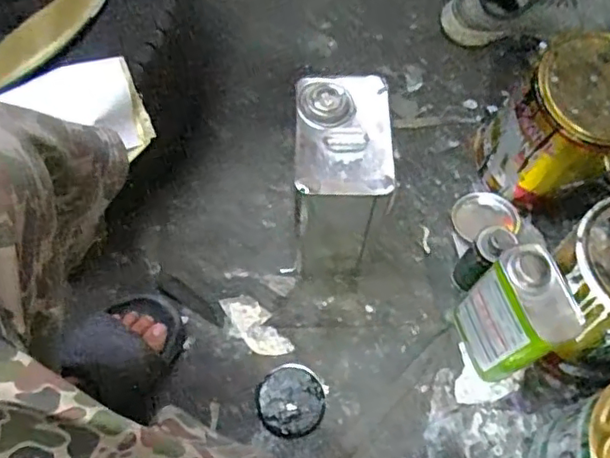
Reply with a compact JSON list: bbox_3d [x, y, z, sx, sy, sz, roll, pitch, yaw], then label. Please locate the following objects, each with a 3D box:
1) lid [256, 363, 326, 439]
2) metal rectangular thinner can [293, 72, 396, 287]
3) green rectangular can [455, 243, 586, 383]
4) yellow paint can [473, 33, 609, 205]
[{"bbox_3d":[-0.017,0.215,0.748,0.082,0.014,0.085,1,63,-2],"label":"lid"},{"bbox_3d":[0.039,-0.053,0.753,0.102,0.250,0.153,1,63,-2],"label":"metal rectangular thinner can"},{"bbox_3d":[0.248,0.104,0.711,0.071,0.179,0.111,-12,64,-9],"label":"green rectangular can"},{"bbox_3d":[0.349,-0.131,0.815,0.159,0.214,0.146,1,63,-2],"label":"yellow paint can"}]

